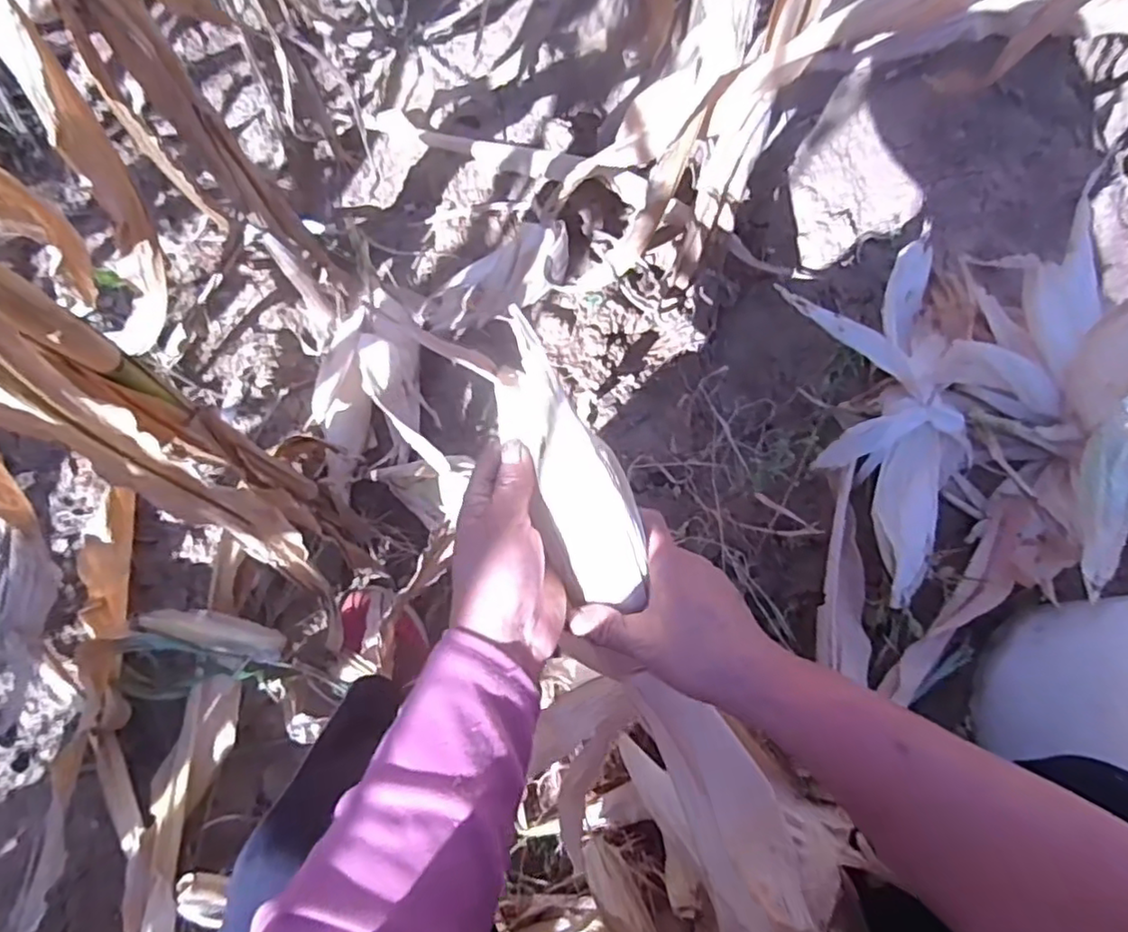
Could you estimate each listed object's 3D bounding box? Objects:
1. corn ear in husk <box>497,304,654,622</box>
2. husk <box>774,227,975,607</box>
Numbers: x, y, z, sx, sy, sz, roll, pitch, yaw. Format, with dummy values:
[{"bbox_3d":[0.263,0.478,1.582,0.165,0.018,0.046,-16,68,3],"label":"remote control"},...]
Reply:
[{"bbox_3d":[0.004,0.004,0.369,0.051,0.043,0.181,-23,110,-6],"label":"corn ear in husk"},{"bbox_3d":[0.391,-0.063,0.764,0.169,0.079,0.418,-6,70,0],"label":"husk"}]

